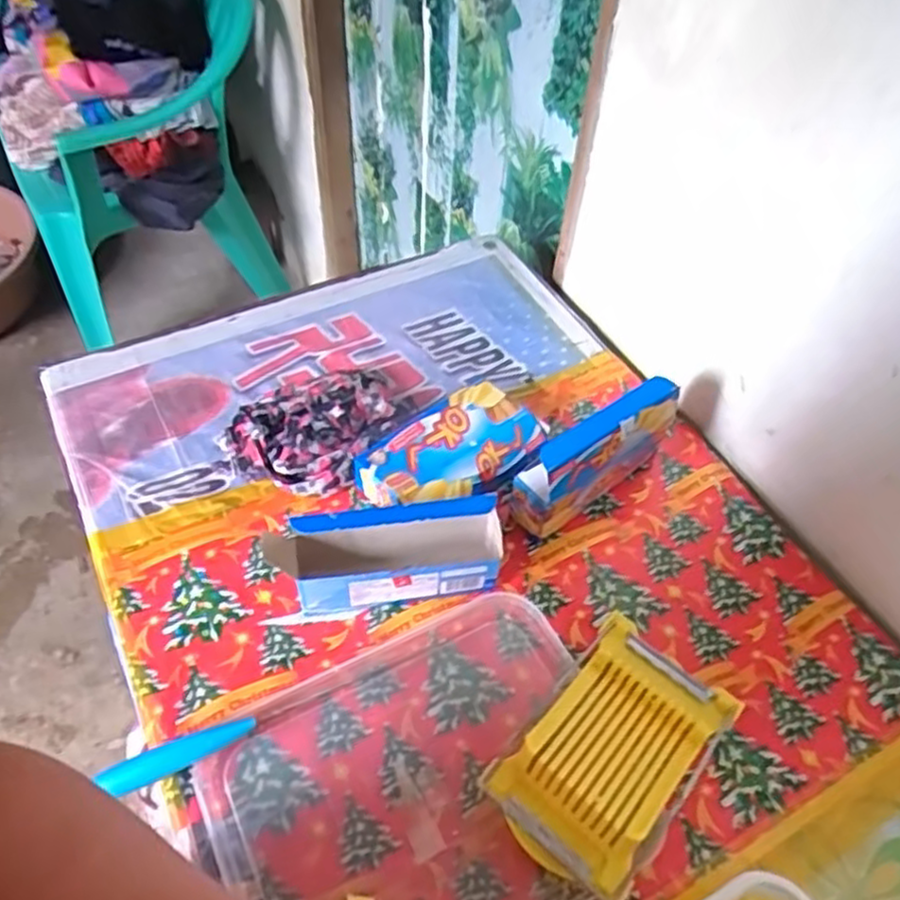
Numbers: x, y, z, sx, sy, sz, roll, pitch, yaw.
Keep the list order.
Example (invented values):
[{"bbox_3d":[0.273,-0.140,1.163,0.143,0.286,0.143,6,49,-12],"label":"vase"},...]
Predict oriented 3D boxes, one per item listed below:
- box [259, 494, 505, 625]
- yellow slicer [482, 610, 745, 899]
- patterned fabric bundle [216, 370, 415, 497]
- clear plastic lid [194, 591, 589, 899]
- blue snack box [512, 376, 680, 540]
[{"bbox_3d":[-0.056,0.087,0.638,0.200,0.111,0.056,-6,53,-9],"label":"box"},{"bbox_3d":[0.125,0.228,0.566,0.116,0.055,0.184,36,58,21],"label":"yellow slicer"},{"bbox_3d":[-0.133,-0.030,0.768,0.196,0.049,0.137,-33,61,-26],"label":"patterned fabric bundle"},{"bbox_3d":[-0.016,0.260,0.568,0.301,0.013,0.235,-22,57,-20],"label":"clear plastic lid"},{"bbox_3d":[0.143,0.007,0.716,0.187,0.111,0.046,-29,60,-24],"label":"blue snack box"}]

